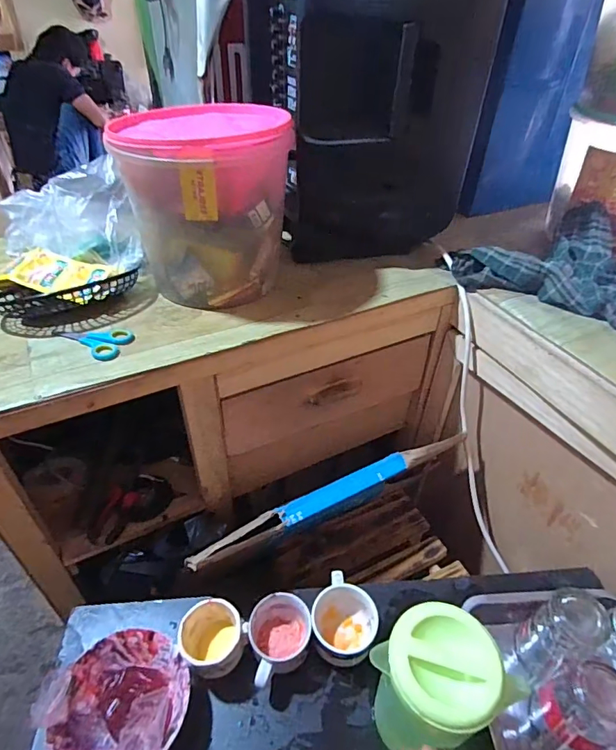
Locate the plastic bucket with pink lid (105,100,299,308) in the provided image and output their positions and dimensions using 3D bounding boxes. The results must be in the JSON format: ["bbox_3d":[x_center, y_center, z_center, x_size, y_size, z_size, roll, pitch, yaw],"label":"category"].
[{"bbox_3d":[-0.148,-0.262,0.712,0.232,0.228,0.233,-7,42,-8],"label":"plastic bucket with pink lid"}]

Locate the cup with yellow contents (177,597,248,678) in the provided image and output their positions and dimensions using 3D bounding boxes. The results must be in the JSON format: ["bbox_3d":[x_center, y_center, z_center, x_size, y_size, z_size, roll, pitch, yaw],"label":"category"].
[{"bbox_3d":[-0.122,0.341,0.587,0.075,0.074,0.070,0,42,0],"label":"cup with yellow contents"}]

